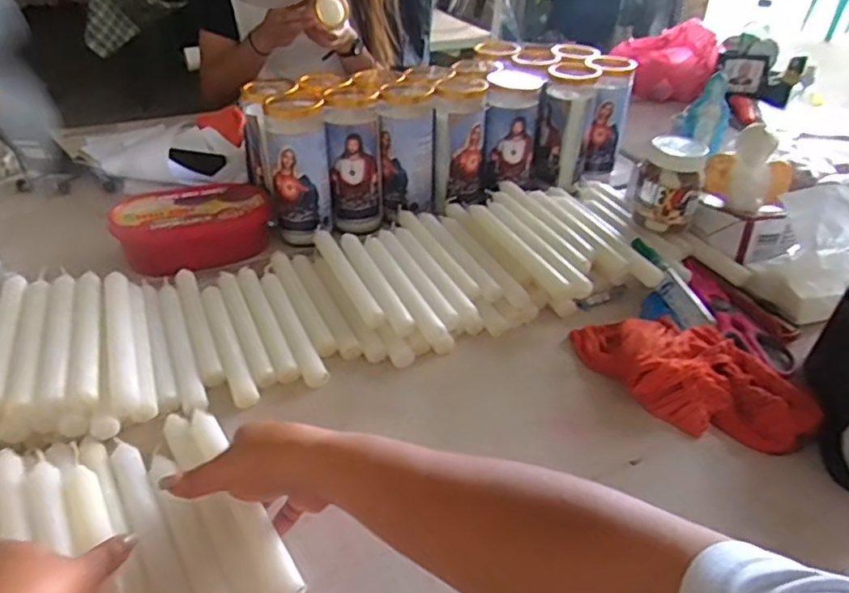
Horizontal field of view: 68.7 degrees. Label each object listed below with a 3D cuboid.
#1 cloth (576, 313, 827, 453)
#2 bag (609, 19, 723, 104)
[{"bbox_3d":[0.255,0.068,0.600,0.225,0.043,0.124,18,39,21],"label":"cloth"},{"bbox_3d":[0.566,-0.552,1.449,0.229,0.143,0.128,17,39,21],"label":"bag"}]

